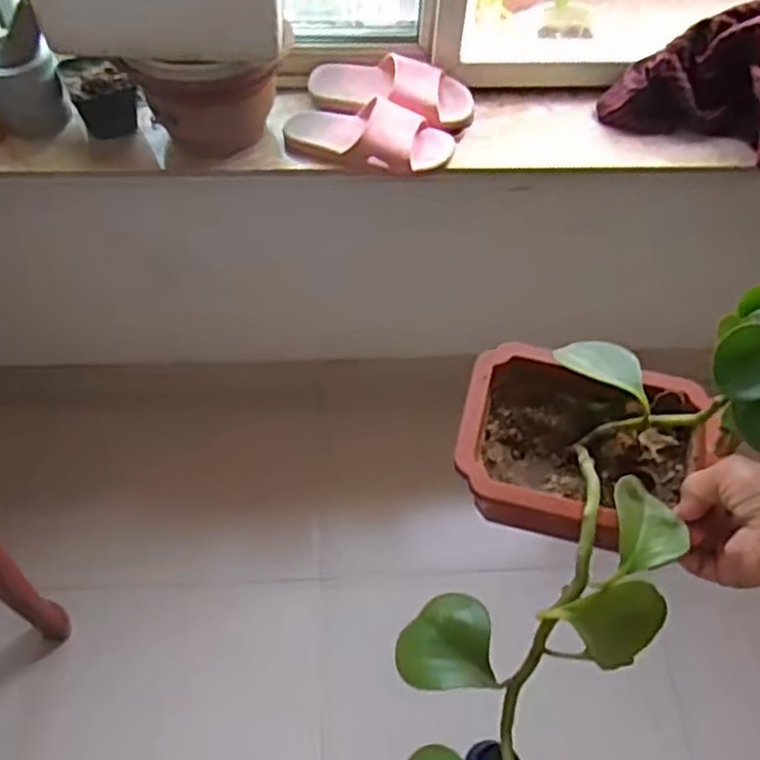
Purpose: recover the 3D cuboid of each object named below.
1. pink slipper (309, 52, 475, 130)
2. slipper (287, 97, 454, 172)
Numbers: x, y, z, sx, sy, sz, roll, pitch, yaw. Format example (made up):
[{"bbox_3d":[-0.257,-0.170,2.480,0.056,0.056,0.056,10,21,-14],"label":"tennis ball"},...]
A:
[{"bbox_3d":[0.014,-0.423,1.087,0.243,0.081,0.108,16,59,11],"label":"pink slipper"},{"bbox_3d":[-0.021,-0.350,1.047,0.243,0.059,0.094,16,59,11],"label":"slipper"}]

